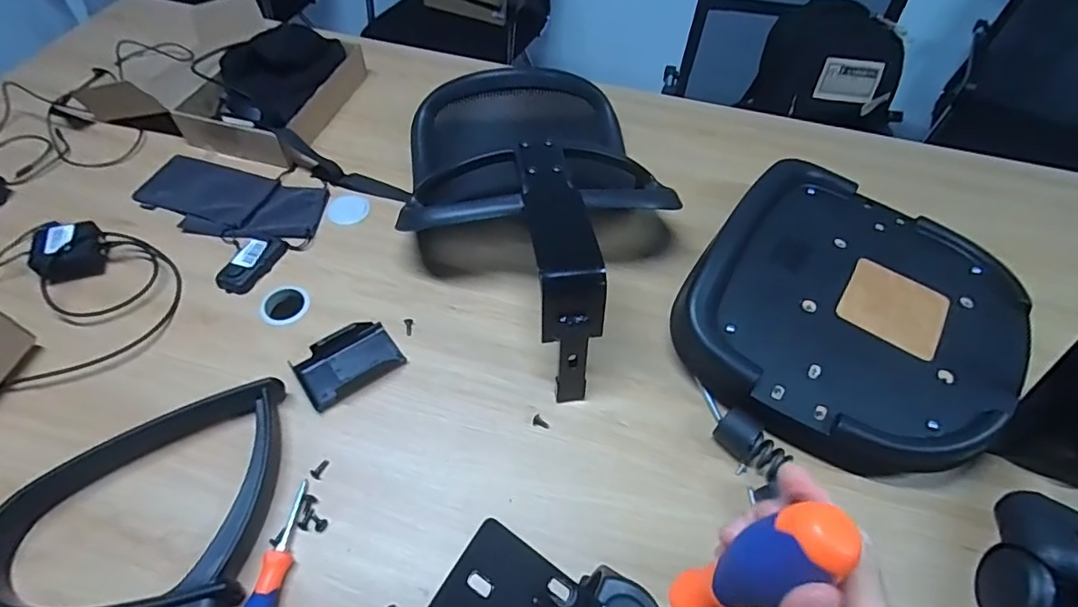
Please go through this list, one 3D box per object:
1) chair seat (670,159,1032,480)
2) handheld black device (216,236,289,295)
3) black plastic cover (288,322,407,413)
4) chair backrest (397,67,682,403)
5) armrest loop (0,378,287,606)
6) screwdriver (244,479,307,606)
[{"bbox_3d":[0.432,0.002,0.760,0.409,0.101,0.459,28,57,16],"label":"chair seat"},{"bbox_3d":[-0.428,-0.063,0.807,0.047,0.031,0.109,22,55,13],"label":"handheld black device"},{"bbox_3d":[-0.251,0.075,0.715,0.127,0.035,0.080,-31,61,-24],"label":"black plastic cover"},{"bbox_3d":[-0.003,-0.160,0.816,0.397,0.190,0.589,-3,53,-6],"label":"chair backrest"},{"bbox_3d":[-0.434,0.227,0.580,0.269,0.050,0.279,-5,53,-7],"label":"armrest loop"},{"bbox_3d":[-0.278,0.278,0.566,0.027,0.032,0.180,5,53,0],"label":"screwdriver"}]

